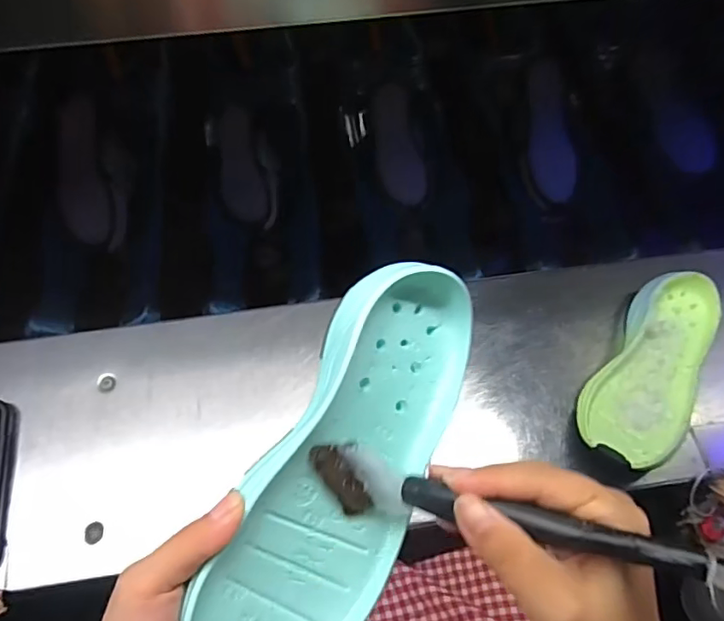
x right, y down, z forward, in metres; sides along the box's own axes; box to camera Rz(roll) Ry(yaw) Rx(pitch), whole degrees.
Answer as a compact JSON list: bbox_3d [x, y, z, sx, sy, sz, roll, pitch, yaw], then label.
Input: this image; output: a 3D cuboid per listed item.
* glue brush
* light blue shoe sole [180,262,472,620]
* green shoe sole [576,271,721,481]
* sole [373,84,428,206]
[{"bbox_3d":[0.053,0.086,0.242,0.159,0.047,0.026,1,54,35],"label":"glue brush"},{"bbox_3d":[-0.010,0.078,0.284,0.088,0.042,0.228,34,68,-18],"label":"light blue shoe sole"},{"bbox_3d":[0.280,0.060,0.536,0.092,0.044,0.217,33,65,14],"label":"green shoe sole"},{"bbox_3d":[0.045,-0.217,0.722,0.055,0.014,0.169,-13,73,8],"label":"sole"}]

